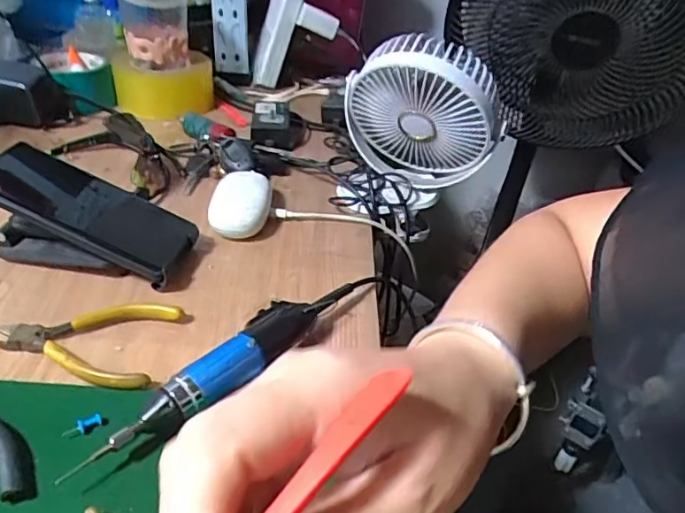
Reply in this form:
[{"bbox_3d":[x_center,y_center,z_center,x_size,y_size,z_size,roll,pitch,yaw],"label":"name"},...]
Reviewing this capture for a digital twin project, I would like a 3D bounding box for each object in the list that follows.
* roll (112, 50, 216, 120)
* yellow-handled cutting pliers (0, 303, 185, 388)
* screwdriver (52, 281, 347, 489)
[{"bbox_3d":[-0.252,-0.254,0.770,0.133,0.056,0.134,-6,38,-15],"label":"roll"},{"bbox_3d":[-0.189,0.058,0.393,0.125,0.015,0.076,7,37,3],"label":"yellow-handled cutting pliers"},{"bbox_3d":[-0.070,0.073,0.364,0.033,0.032,0.217,27,42,27],"label":"screwdriver"}]

